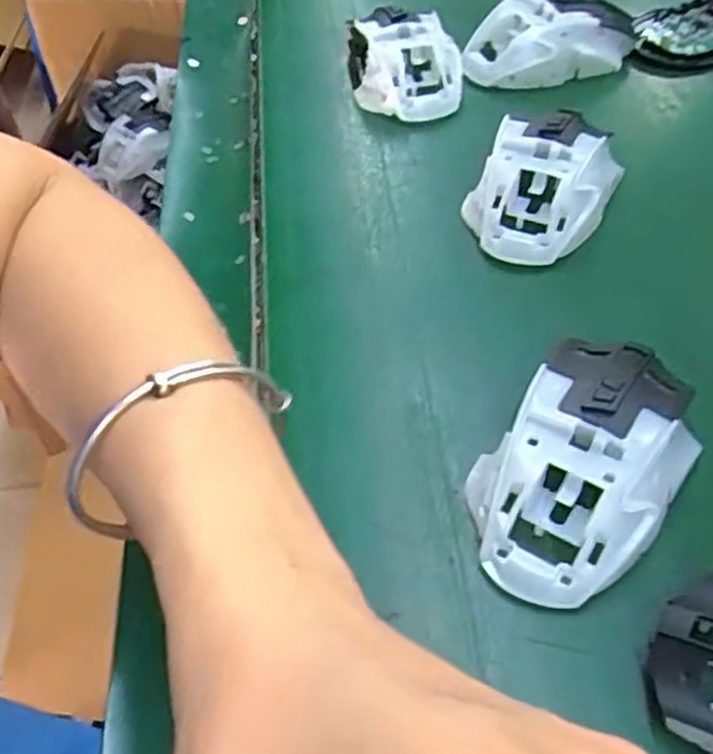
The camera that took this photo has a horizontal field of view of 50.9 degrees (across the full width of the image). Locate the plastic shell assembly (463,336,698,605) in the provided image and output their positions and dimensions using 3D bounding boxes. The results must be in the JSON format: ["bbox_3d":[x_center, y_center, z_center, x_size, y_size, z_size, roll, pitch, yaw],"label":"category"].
[{"bbox_3d":[0.086,0.033,0.281,0.062,0.049,0.109,29,59,21],"label":"plastic shell assembly"}]

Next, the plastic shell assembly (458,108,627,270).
[{"bbox_3d":[0.091,-0.094,0.375,0.064,0.041,0.079,23,57,18],"label":"plastic shell assembly"}]

